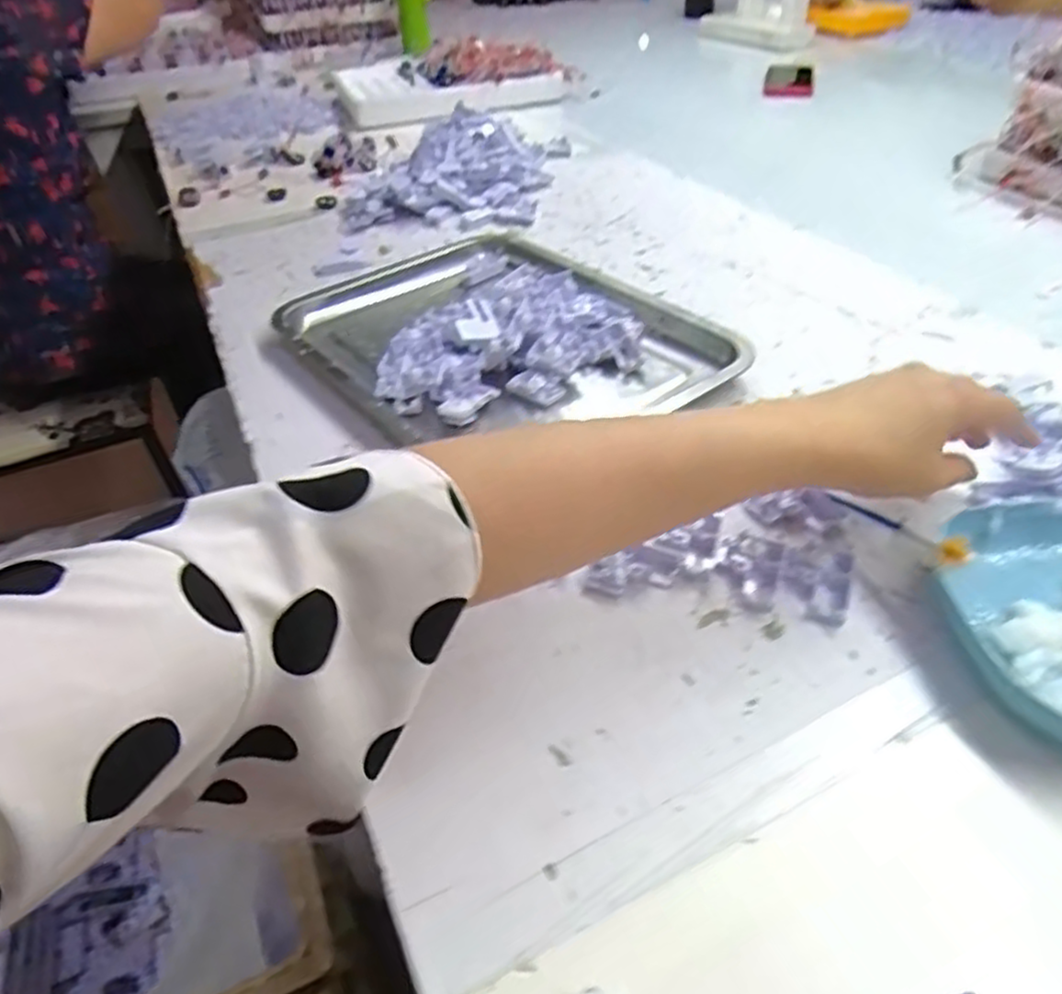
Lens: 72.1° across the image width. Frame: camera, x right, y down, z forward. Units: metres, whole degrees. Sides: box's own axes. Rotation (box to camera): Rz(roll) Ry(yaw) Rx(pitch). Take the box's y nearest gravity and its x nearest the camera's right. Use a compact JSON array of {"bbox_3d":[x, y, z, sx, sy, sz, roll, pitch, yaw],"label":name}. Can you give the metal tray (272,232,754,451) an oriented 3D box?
[{"bbox_3d":[-0.034,-0.136,0.595,0.272,0.036,0.333,-26,45,-23],"label":"metal tray"}]

